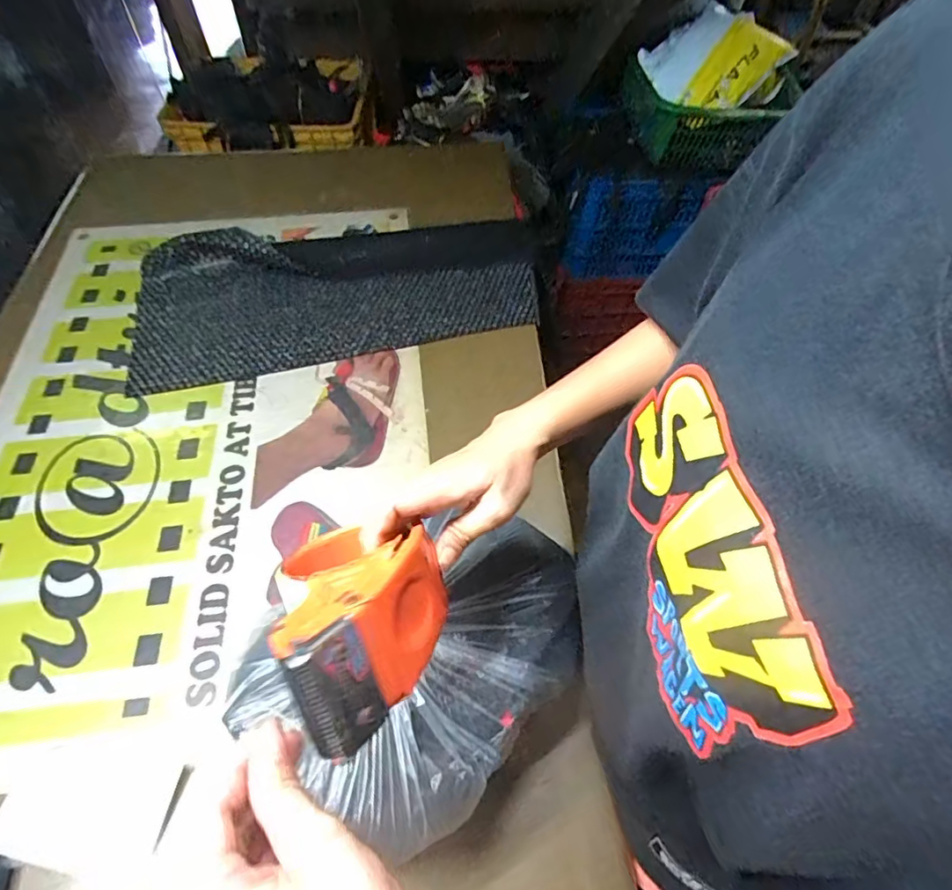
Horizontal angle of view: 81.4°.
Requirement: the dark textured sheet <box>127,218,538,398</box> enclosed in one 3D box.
[{"bbox_3d":[-0.216,-0.259,0.901,0.656,0.042,0.283,-12,57,-8],"label":"dark textured sheet"}]

